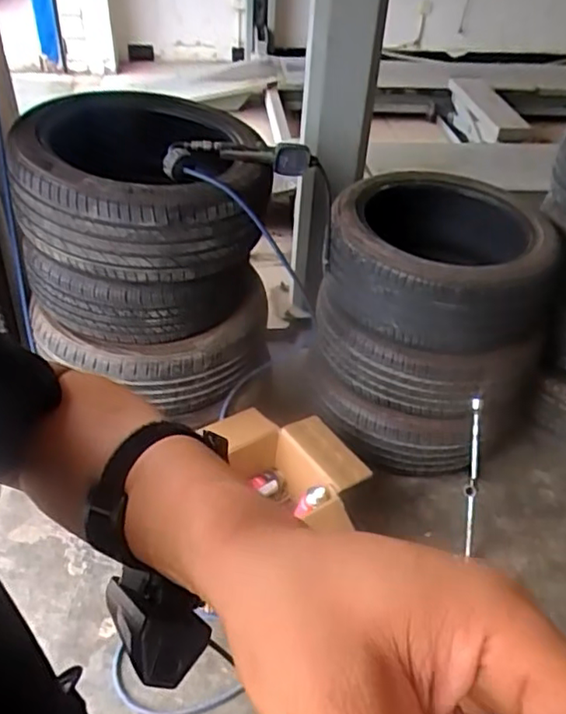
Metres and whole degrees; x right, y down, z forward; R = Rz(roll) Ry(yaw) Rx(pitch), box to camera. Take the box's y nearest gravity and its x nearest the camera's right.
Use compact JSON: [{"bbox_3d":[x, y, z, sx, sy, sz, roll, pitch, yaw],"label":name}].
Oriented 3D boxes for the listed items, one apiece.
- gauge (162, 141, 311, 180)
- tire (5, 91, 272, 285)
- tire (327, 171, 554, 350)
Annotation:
[{"bbox_3d":[-0.111,-0.493,1.517,0.377,0.093,0.120,-8,43,-13],"label":"gauge"},{"bbox_3d":[-0.320,-0.433,1.535,0.553,0.262,0.522,7,41,4],"label":"tire"},{"bbox_3d":[0.458,-0.298,1.751,0.625,0.236,0.618,15,43,13],"label":"tire"}]

